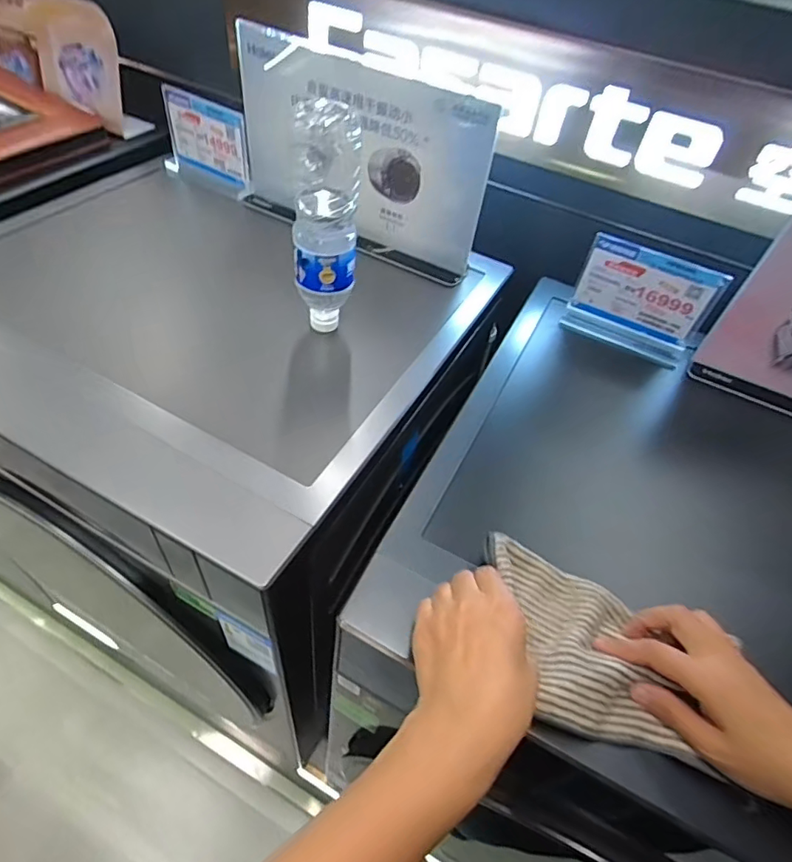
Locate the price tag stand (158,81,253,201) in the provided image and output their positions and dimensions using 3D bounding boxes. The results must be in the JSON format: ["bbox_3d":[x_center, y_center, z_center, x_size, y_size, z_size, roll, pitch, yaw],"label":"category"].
[{"bbox_3d":[-0.282,-0.424,0.781,0.160,0.117,0.033,30,49,18],"label":"price tag stand"}]

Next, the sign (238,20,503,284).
[{"bbox_3d":[-0.056,-0.346,0.669,0.349,0.220,0.044,26,48,14],"label":"sign"}]

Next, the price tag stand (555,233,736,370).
[{"bbox_3d":[0.286,-0.150,0.611,0.150,0.109,0.059,22,47,11],"label":"price tag stand"}]

